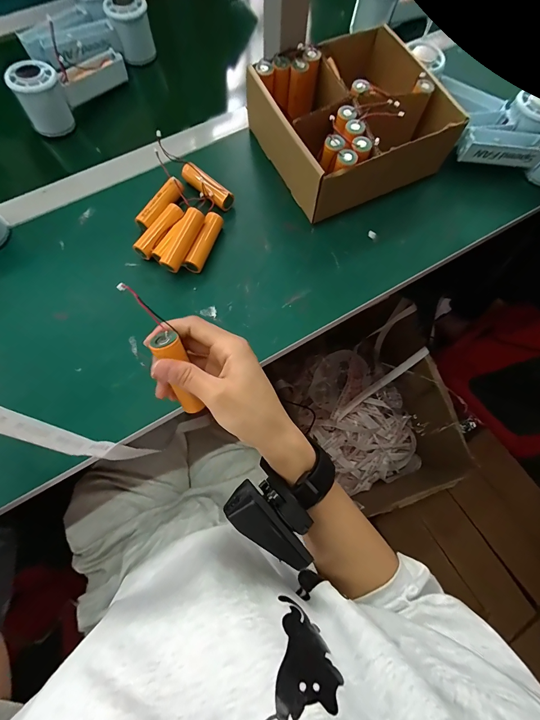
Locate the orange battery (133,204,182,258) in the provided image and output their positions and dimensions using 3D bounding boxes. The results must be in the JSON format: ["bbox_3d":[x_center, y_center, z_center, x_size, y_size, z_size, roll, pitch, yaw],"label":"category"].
[{"bbox_3d":[-0.129,-0.151,0.378,0.022,0.022,0.074,29,74,6],"label":"orange battery"}]

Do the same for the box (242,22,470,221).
[{"bbox_3d":[0.099,-0.297,0.396,0.201,0.079,0.186,-27,76,-10],"label":"box"}]

